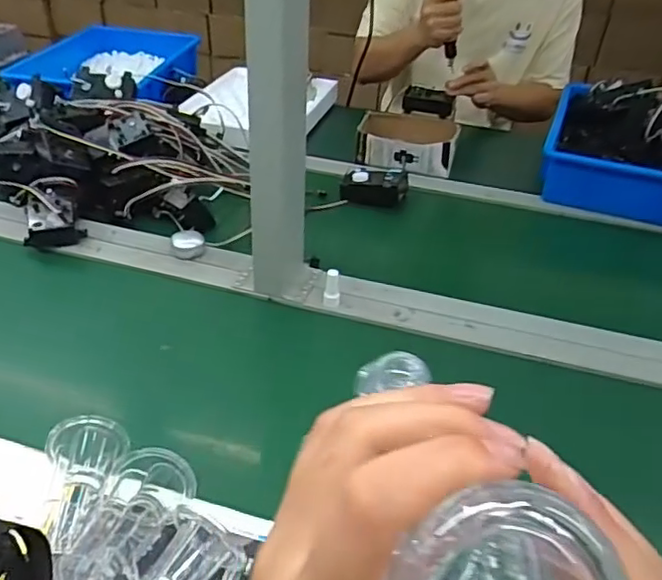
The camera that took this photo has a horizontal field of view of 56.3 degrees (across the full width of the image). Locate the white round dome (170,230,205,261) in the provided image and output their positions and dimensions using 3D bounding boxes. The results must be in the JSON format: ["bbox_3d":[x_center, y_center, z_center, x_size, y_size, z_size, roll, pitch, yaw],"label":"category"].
[{"bbox_3d":[-0.197,-0.062,0.851,0.044,0.024,0.037,-4,38,-11],"label":"white round dome"}]

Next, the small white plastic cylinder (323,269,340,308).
[{"bbox_3d":[0.002,-0.003,0.784,0.020,0.053,0.014,4,37,0],"label":"small white plastic cylinder"}]

